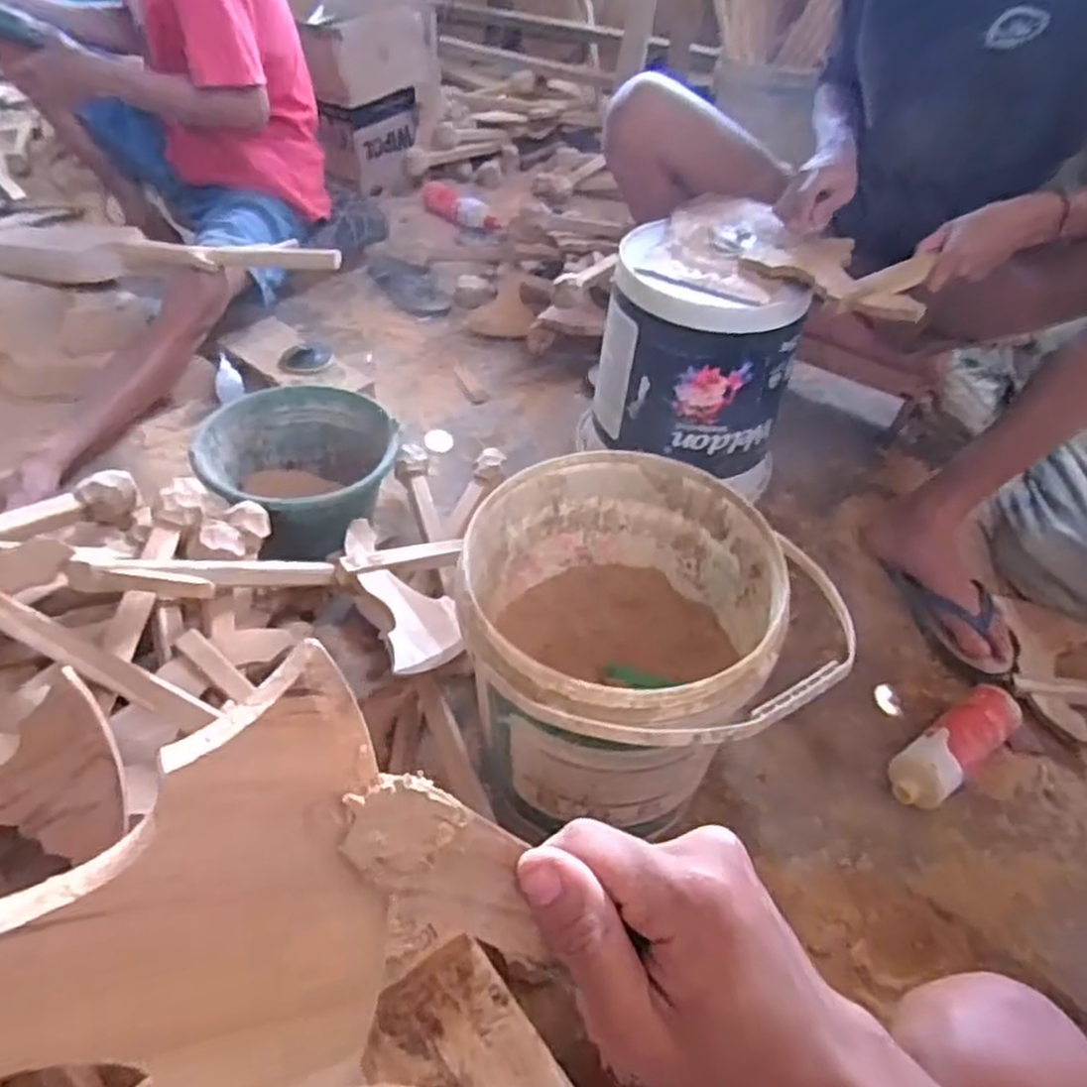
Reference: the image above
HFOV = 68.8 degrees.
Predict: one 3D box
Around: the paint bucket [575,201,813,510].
[{"bbox_3d":[0.233,-0.302,1.207,0.281,0.325,0.333,12,45,7],"label":"paint bucket"}]

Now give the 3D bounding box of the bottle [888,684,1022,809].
[{"bbox_3d":[0.500,0.243,0.957,0.206,0.075,0.066,-26,52,-27],"label":"bottle"}]

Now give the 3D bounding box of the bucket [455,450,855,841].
[{"bbox_3d":[0.083,0.129,0.806,0.322,0.288,0.338,-6,45,-10],"label":"bucket"}]

